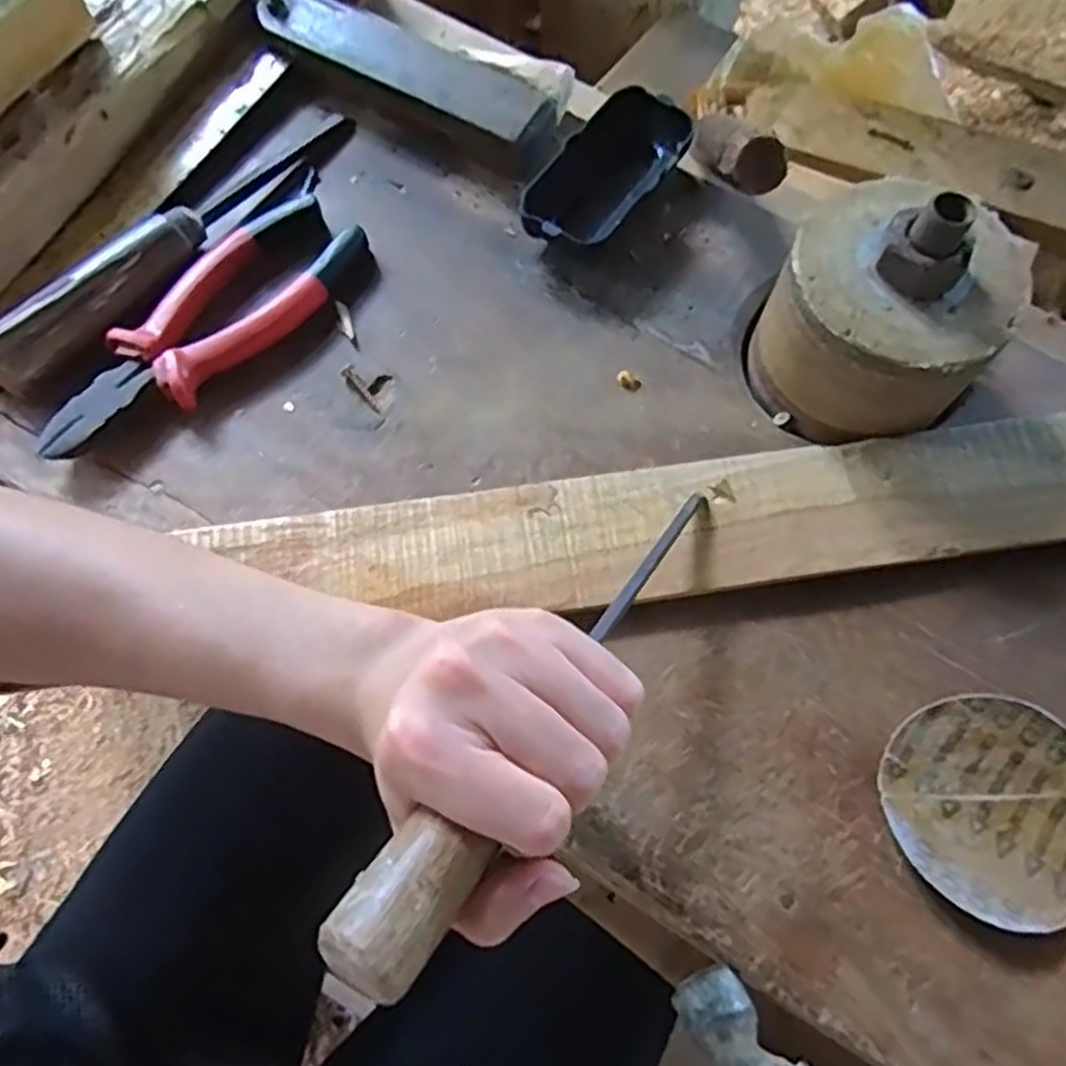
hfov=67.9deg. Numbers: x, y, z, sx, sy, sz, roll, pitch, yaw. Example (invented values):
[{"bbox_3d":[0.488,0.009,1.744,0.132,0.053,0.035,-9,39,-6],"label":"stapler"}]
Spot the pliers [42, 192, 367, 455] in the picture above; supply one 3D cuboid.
[{"bbox_3d":[-0.163,-0.101,0.399,0.061,0.018,0.182,35,72,12],"label":"pliers"}]

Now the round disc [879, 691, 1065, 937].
[{"bbox_3d":[0.193,0.113,0.327,0.089,0.012,0.086,0,69,-1],"label":"round disc"}]

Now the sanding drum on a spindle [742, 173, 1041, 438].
[{"bbox_3d":[0.163,-0.105,0.361,0.099,0.089,0.100,42,74,14],"label":"sanding drum on a spindle"}]

